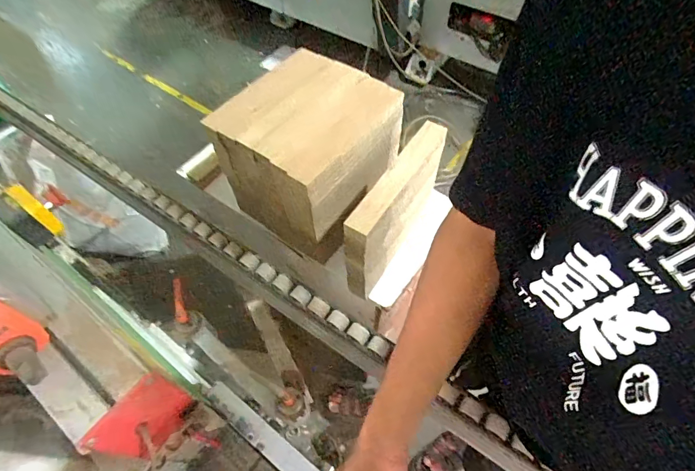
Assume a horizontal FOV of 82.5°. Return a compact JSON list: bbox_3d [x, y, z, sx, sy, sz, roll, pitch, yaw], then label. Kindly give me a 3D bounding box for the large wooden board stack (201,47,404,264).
[{"bbox_3d":[-0.080,-0.179,0.875,0.282,0.269,0.286,34,63,21],"label":"large wooden board stack"}]

